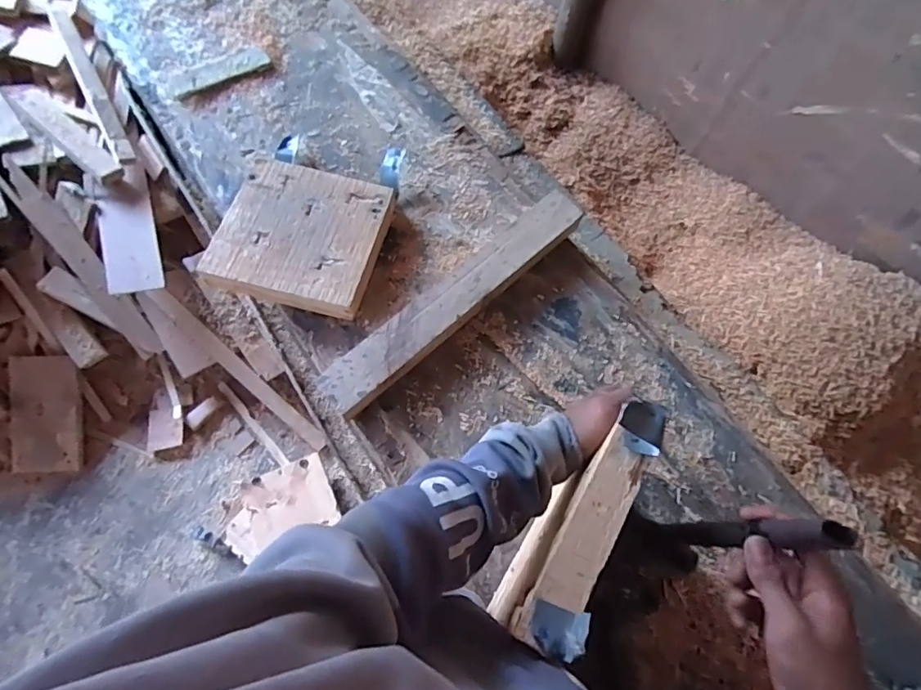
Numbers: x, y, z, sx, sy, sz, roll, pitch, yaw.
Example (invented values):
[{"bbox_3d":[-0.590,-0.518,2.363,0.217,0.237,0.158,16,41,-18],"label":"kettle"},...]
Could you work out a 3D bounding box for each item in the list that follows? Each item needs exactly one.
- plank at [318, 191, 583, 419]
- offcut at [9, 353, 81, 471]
[{"bbox_3d":[-0.001,-0.061,0.670,0.411,0.041,0.062,-41,75,-17],"label":"plank"},{"bbox_3d":[-1.028,0.170,1.258,0.169,0.024,0.280,-1,89,1],"label":"offcut"}]

